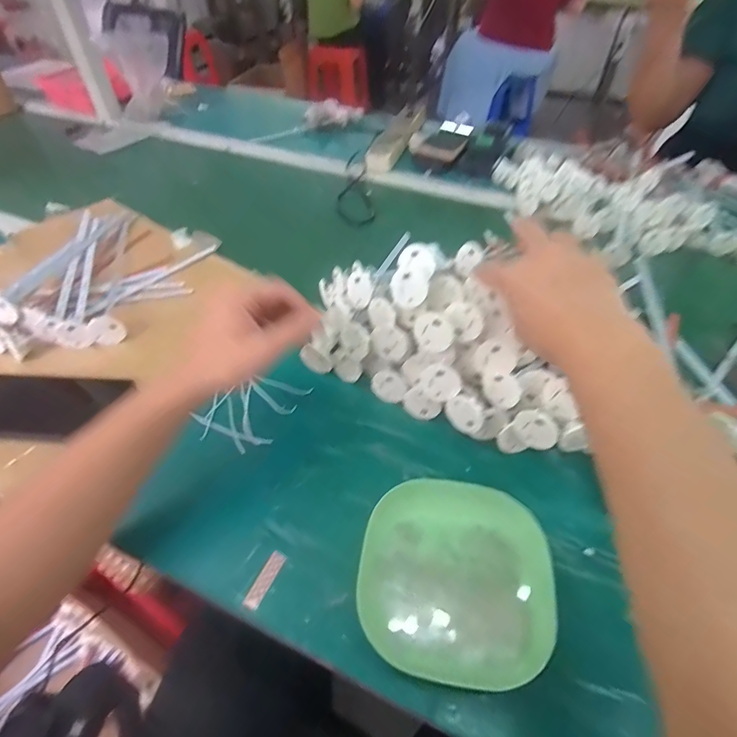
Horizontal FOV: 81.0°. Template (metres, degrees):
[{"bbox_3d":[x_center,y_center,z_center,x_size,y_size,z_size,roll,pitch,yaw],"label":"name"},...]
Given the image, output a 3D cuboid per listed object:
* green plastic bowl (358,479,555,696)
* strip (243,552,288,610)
[{"bbox_3d":[0.066,0.161,0.340,0.138,0.032,0.141,10,48,8],"label":"green plastic bowl"},{"bbox_3d":[-0.084,0.171,0.350,0.013,0.004,0.045,20,50,17],"label":"strip"}]

